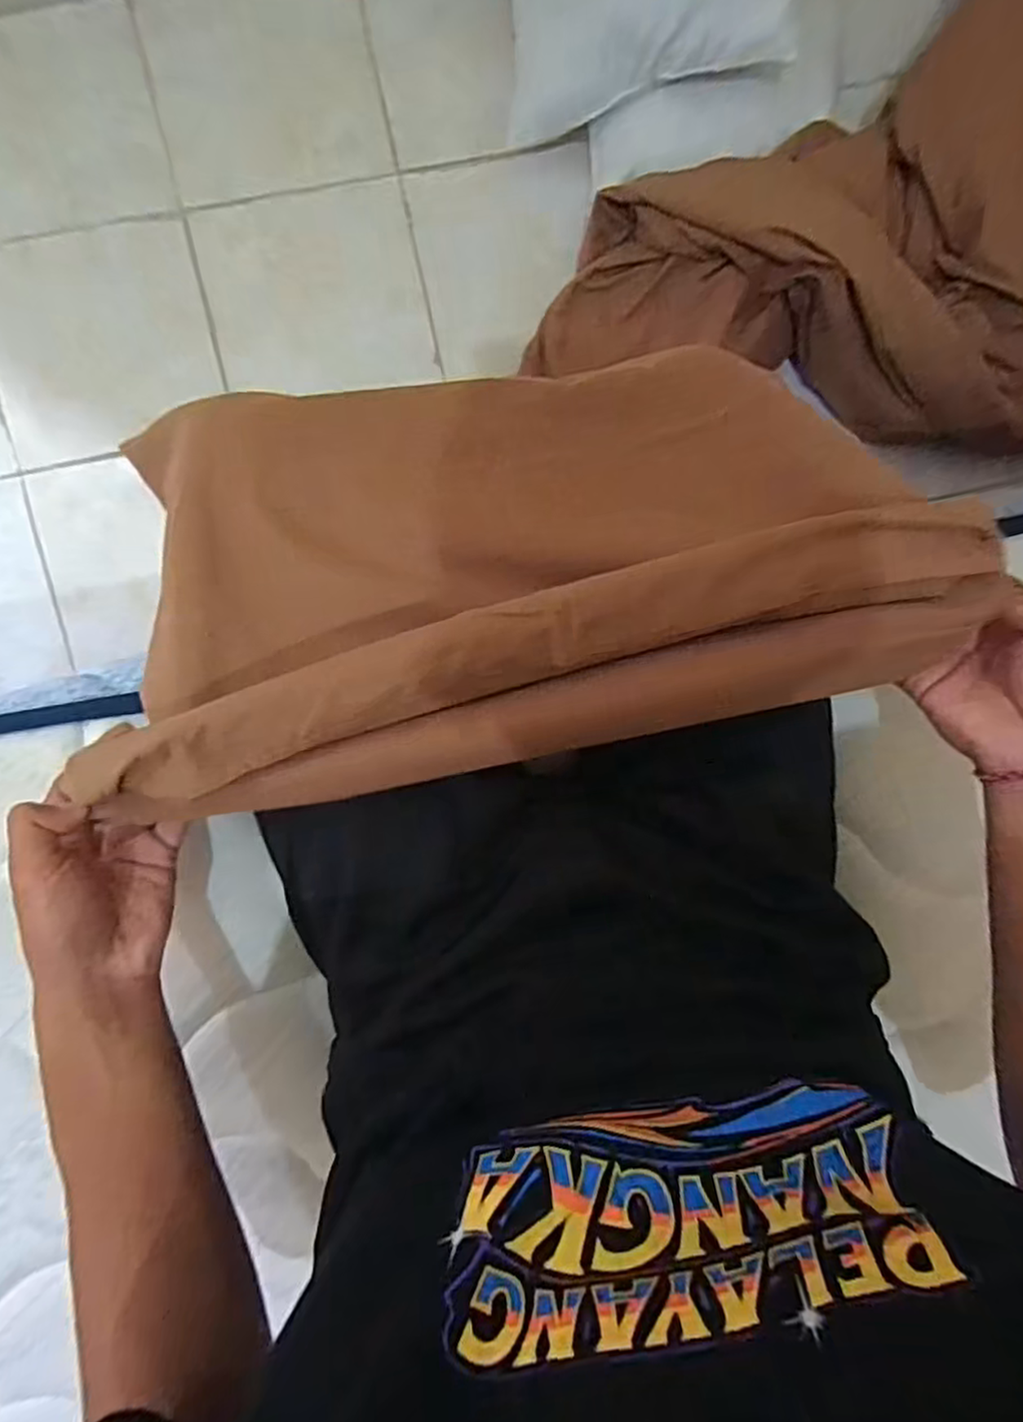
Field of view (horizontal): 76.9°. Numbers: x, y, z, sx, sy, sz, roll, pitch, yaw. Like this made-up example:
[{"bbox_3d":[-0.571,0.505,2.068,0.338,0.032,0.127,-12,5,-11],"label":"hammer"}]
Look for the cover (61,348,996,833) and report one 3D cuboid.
[{"bbox_3d":[0.002,-0.098,0.358,0.400,0.141,0.233,-9,94,-2],"label":"cover"}]

